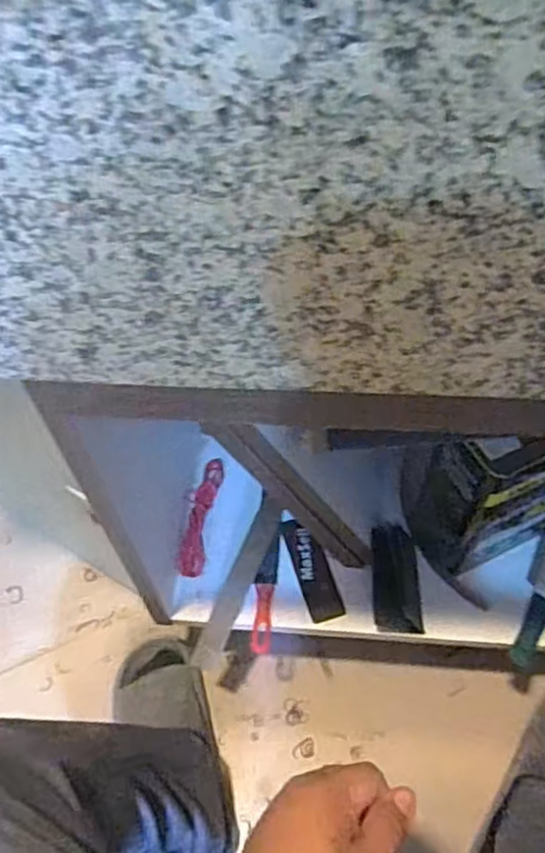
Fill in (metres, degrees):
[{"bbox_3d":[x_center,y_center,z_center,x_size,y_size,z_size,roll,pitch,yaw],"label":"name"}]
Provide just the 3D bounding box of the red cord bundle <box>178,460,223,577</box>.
[{"bbox_3d":[-0.090,0.111,0.858,0.035,0.019,0.167,3,55,5],"label":"red cord bundle"}]

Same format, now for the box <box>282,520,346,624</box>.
[{"bbox_3d":[0.047,0.171,0.825,0.039,0.014,0.135,-15,56,-8],"label":"box"}]

